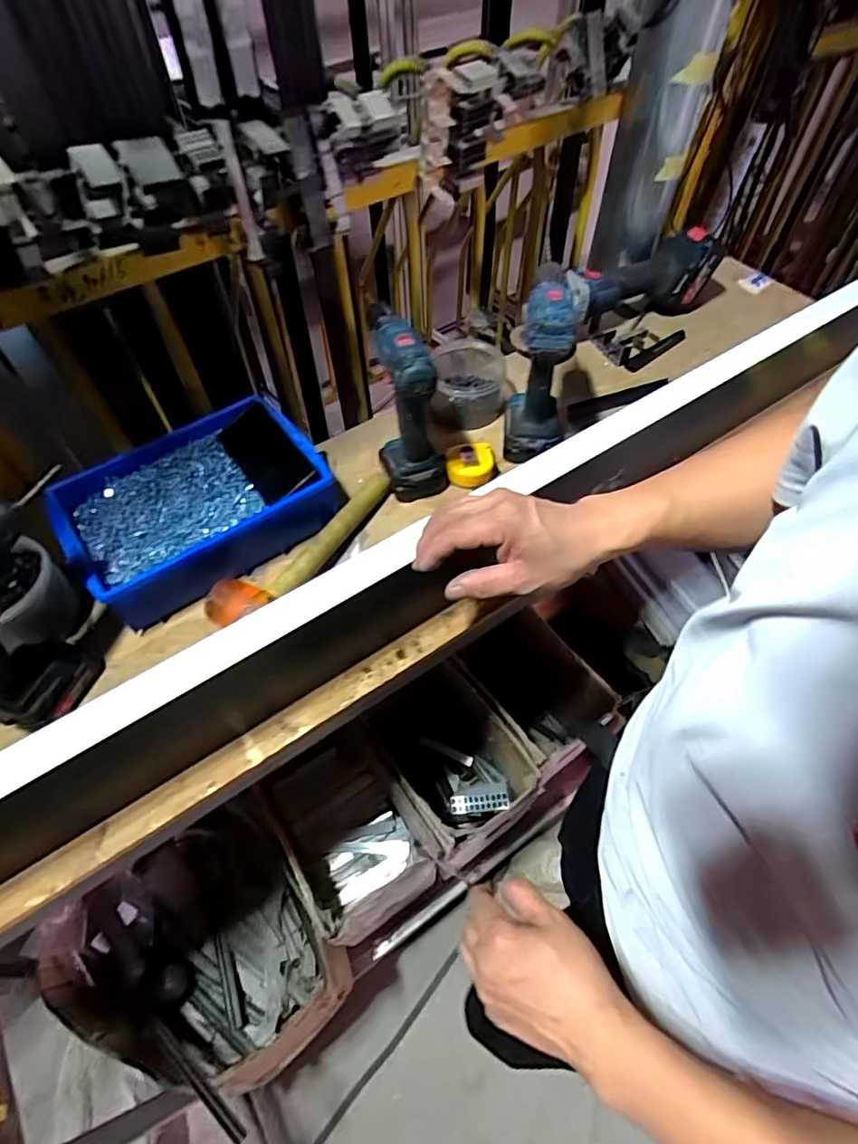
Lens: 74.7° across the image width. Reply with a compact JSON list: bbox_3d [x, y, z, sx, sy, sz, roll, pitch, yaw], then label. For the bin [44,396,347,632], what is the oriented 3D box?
[{"bbox_3d":[-0.281,-0.094,0.697,0.307,0.081,0.213,-32,62,-20],"label":"bin"}]

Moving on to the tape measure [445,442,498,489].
[{"bbox_3d":[0.059,-0.150,0.768,0.073,0.032,0.064,4,56,2],"label":"tape measure"}]

